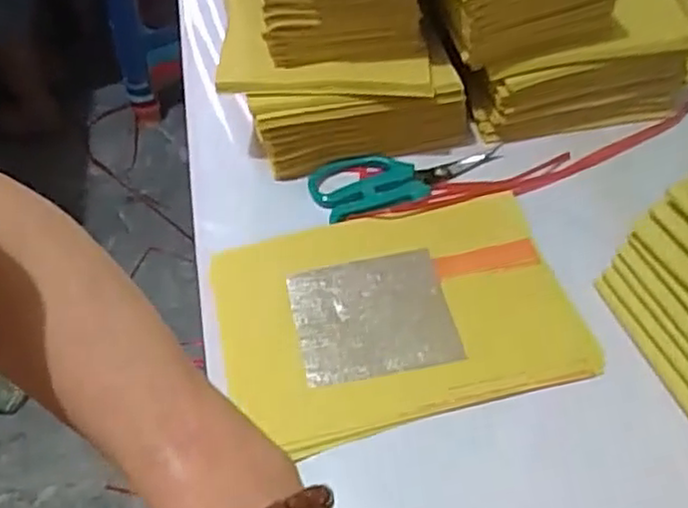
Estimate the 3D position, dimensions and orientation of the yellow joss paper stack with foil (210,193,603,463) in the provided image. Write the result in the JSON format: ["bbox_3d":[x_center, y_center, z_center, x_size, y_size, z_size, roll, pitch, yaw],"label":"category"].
[{"bbox_3d":[0.033,0.038,0.477,0.225,0.014,0.157,-14,52,-9],"label":"yellow joss paper stack with foil"}]

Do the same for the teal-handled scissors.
[{"bbox_3d":[0.050,-0.057,0.554,0.148,0.015,0.059,-14,52,-9],"label":"teal-handled scissors"}]

